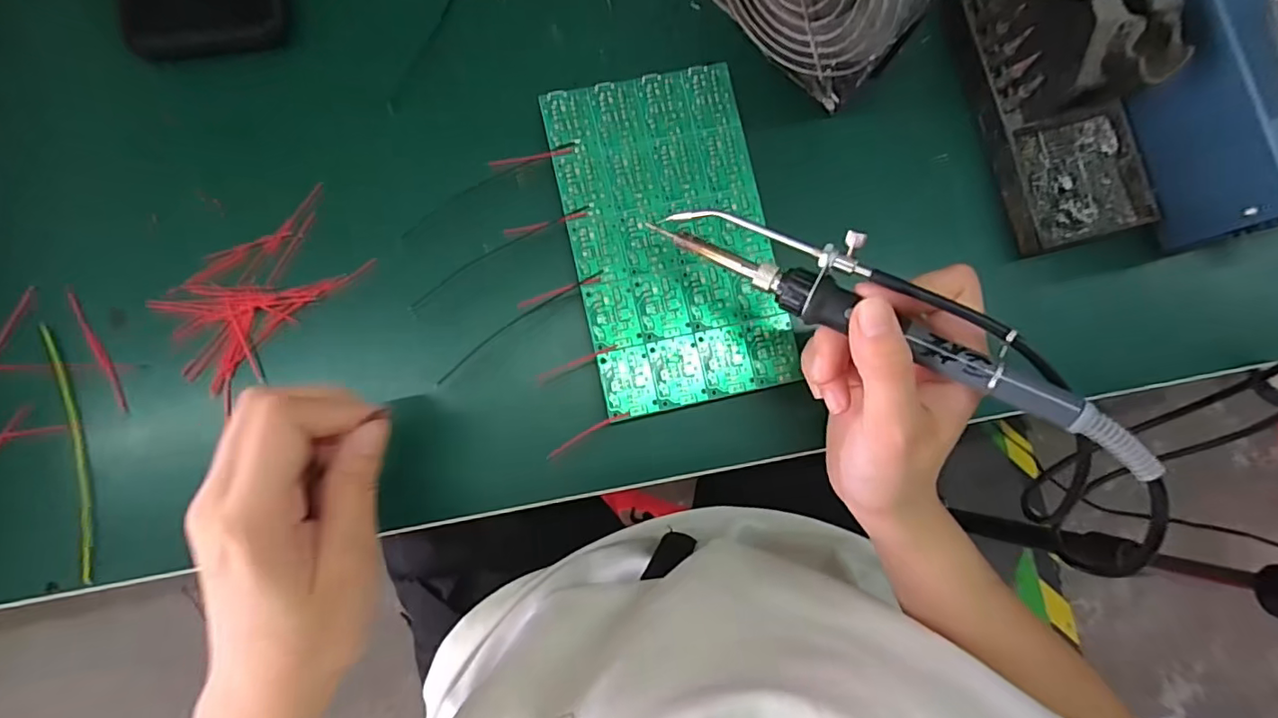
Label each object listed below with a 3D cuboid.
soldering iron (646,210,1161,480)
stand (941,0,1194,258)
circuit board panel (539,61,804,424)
[{"bbox_3d":[0.099,-0.020,0.224,0.203,0.020,0.032,30,83,17],"label":"soldering iron"},{"bbox_3d":[0.233,-0.144,0.296,0.075,0.076,0.153,-15,86,-6],"label":"stand"},{"bbox_3d":[0.017,-0.064,0.292,0.101,0.004,0.173,-12,85,-5],"label":"circuit board panel"}]

